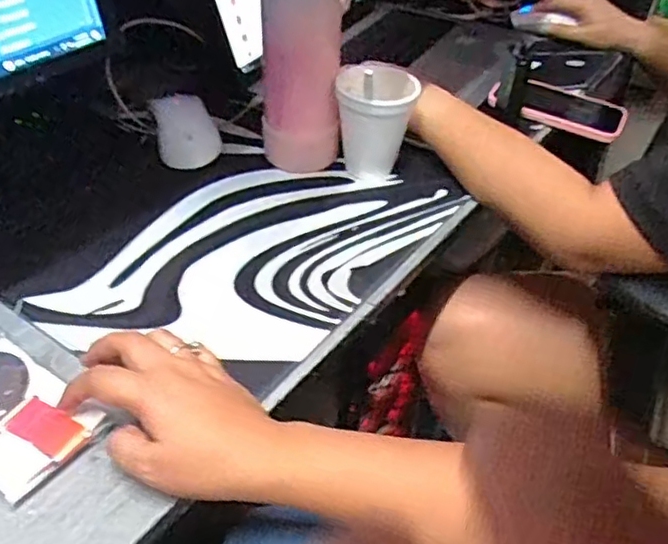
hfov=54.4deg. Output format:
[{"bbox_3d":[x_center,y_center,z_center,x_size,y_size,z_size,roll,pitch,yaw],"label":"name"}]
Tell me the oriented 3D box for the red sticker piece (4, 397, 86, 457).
[{"bbox_3d":[-0.183,0.098,0.412,0.051,0.004,0.026,19,48,25],"label":"red sticker piece"}]

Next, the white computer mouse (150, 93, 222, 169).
[{"bbox_3d":[-0.151,-0.149,0.668,0.061,0.032,0.100,-10,42,-13],"label":"white computer mouse"}]

